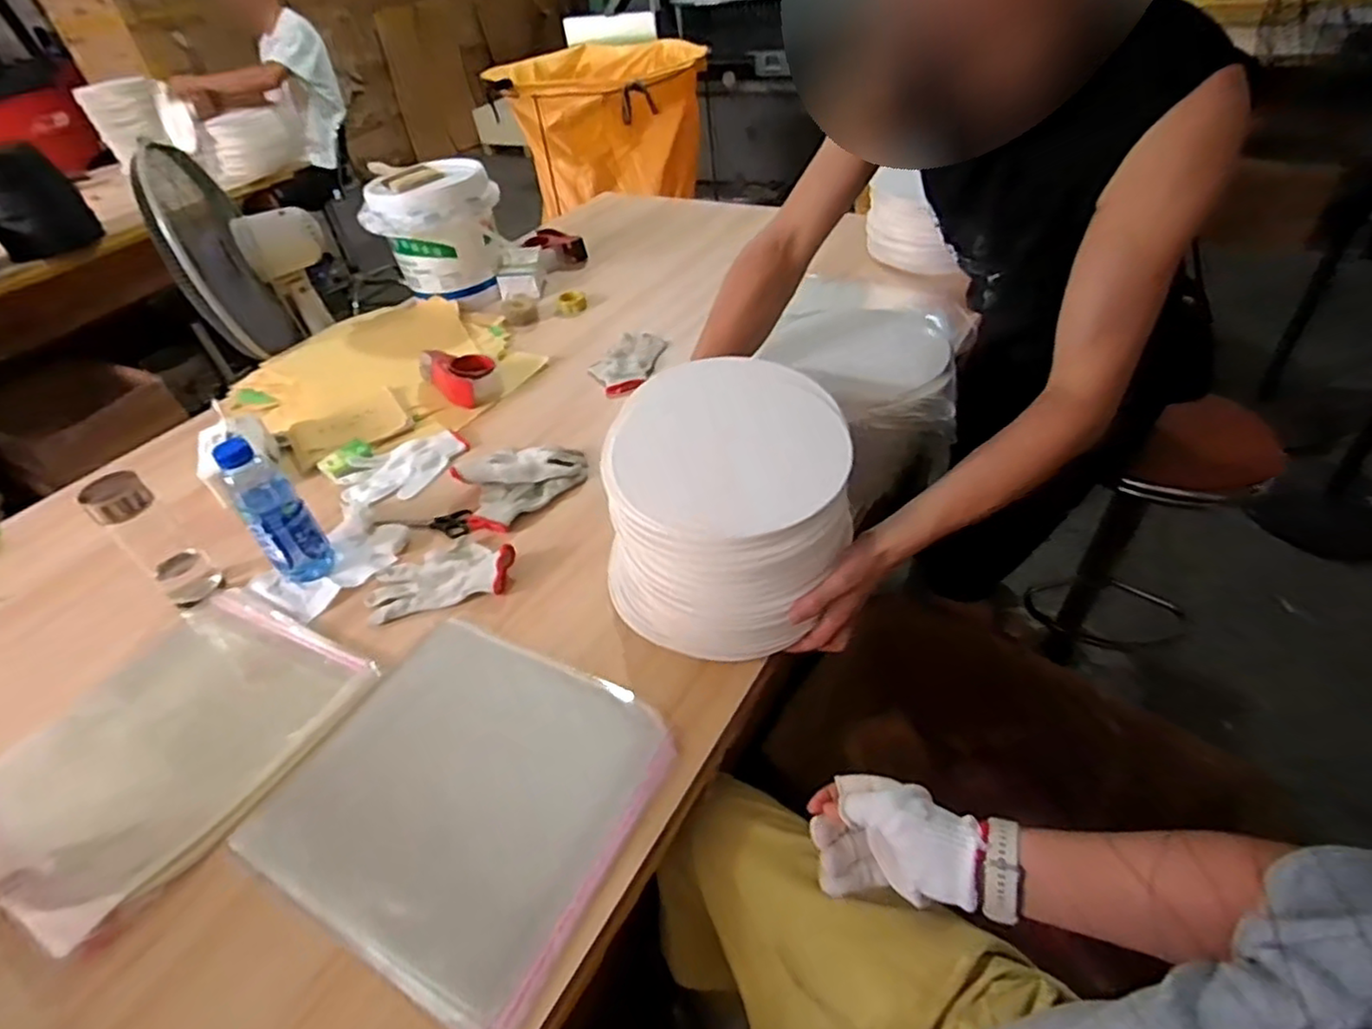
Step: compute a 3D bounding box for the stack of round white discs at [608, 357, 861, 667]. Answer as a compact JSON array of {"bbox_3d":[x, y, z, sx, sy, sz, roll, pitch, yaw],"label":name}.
[{"bbox_3d":[0.039,-0.004,0.739,0.233,0.189,0.245,8,44,16],"label":"stack of round white discs"}]

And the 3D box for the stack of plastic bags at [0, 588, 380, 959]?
[{"bbox_3d":[-0.575,0.238,0.741,0.337,0.023,0.340,14,46,27],"label":"stack of plastic bags"}]

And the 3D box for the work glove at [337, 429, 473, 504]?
[{"bbox_3d":[-0.436,-0.072,1.048,0.194,0.016,0.125,-25,47,-17],"label":"work glove"}]

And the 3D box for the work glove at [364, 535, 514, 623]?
[{"bbox_3d":[-0.311,0.076,0.858,0.182,0.030,0.098,-11,44,-4],"label":"work glove"}]

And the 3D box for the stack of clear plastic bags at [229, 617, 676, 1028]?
[{"bbox_3d":[-0.211,0.263,0.659,0.333,0.019,0.302,18,50,24],"label":"stack of clear plastic bags"}]

